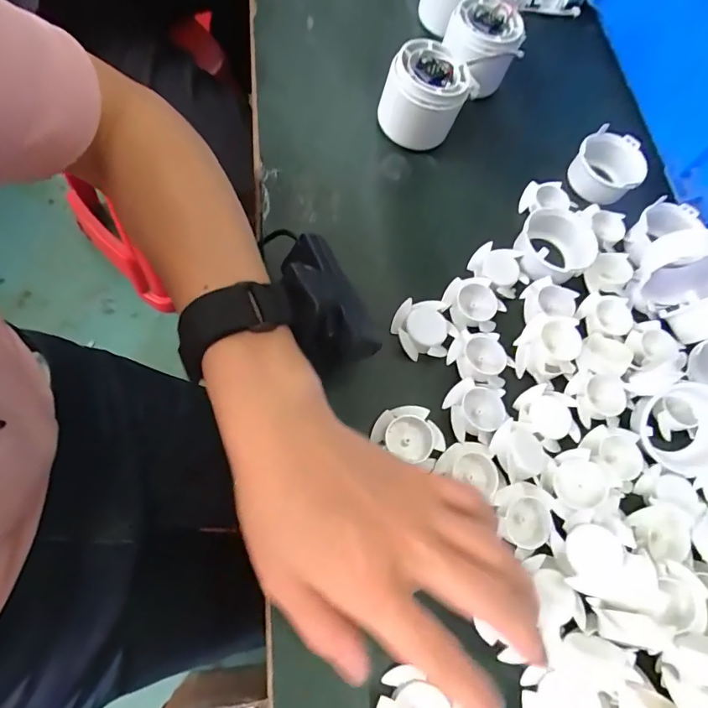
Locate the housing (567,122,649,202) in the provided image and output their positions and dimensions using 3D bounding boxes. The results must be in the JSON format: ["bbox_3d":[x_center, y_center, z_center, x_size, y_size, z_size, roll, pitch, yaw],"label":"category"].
[{"bbox_3d":[0.206,-0.151,0.378,0.053,0.033,0.052,34,68,6],"label":"housing"}]

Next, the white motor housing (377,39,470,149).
[{"bbox_3d":[0.052,-0.192,0.349,0.057,0.052,0.057,22,67,1],"label":"white motor housing"}]

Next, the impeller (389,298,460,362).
[{"bbox_3d":[0.045,-0.016,0.301,0.037,0.018,0.039,3,68,-7],"label":"impeller"}]

